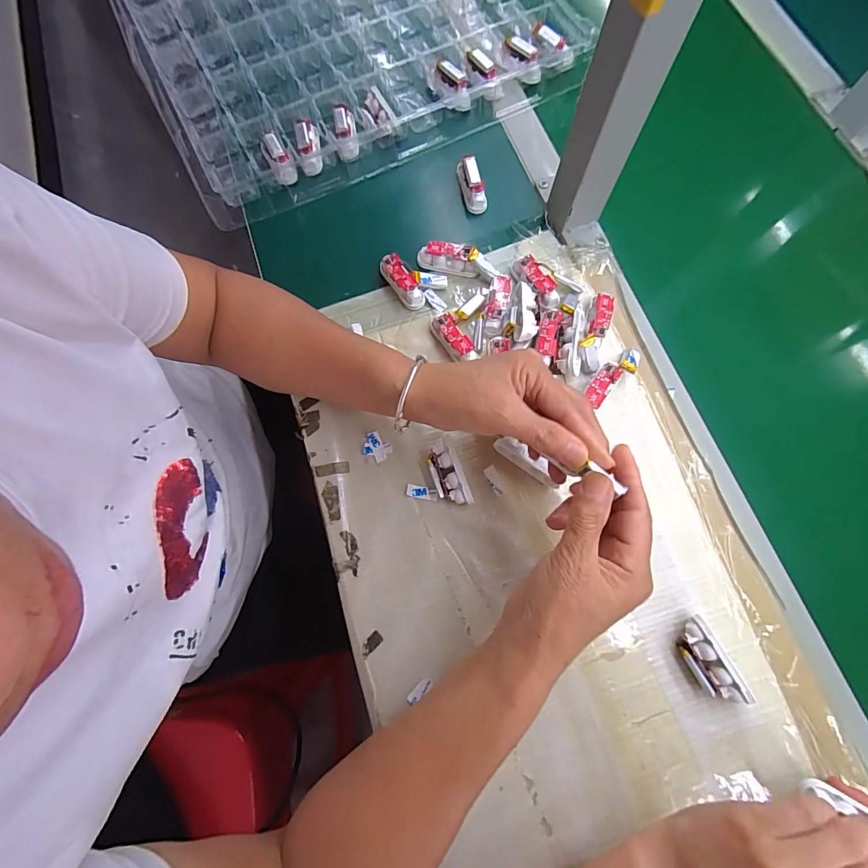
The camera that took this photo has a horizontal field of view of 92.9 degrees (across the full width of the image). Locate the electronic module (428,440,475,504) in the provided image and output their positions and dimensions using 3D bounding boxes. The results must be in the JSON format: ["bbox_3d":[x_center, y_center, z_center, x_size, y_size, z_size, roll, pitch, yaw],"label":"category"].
[{"bbox_3d":[0.010,0.035,0.346,0.023,0.020,0.056,-22,75,-7],"label":"electronic module"}]

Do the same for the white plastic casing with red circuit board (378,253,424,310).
[{"bbox_3d":[-0.030,-0.147,0.398,0.022,0.022,0.059,-29,76,-9],"label":"white plastic casing with red circuit board"}]

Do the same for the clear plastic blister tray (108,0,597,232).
[{"bbox_3d":[-0.129,-0.524,0.499,0.467,0.041,0.495,-28,76,-9],"label":"clear plastic blister tray"}]

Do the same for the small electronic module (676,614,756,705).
[{"bbox_3d":[0.202,0.170,0.306,0.024,0.018,0.060,-27,76,-8],"label":"small electronic module"}]

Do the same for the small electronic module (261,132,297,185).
[{"bbox_3d":[-0.164,-0.287,0.432,0.022,0.019,0.049,-30,96,-9],"label":"small electronic module"}]

